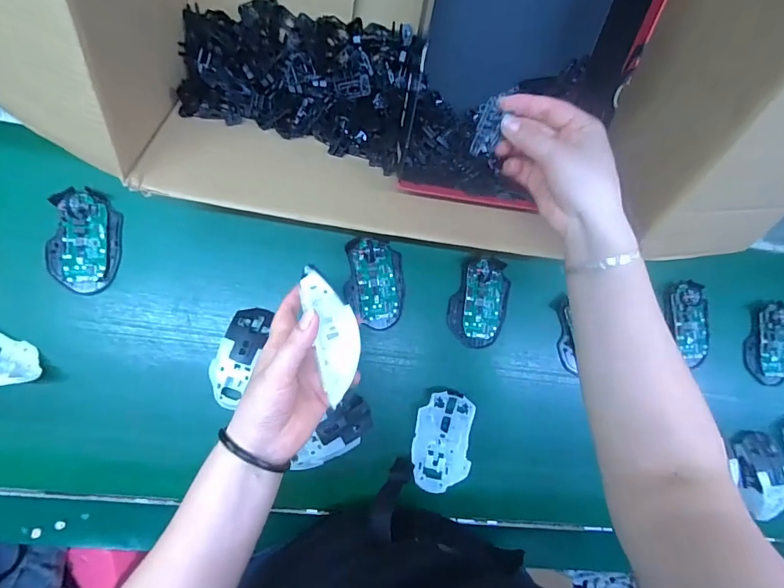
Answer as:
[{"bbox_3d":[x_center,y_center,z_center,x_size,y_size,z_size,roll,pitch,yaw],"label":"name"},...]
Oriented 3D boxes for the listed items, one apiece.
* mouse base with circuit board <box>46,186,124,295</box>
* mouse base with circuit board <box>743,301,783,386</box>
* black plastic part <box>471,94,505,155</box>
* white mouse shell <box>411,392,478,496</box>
[{"bbox_3d":[-0.346,-0.060,0.477,0.072,0.022,0.113,10,85,-9],"label":"mouse base with circuit board"},{"bbox_3d":[0.535,0.069,0.597,0.061,0.018,0.114,6,85,-9],"label":"mouse base with circuit board"},{"bbox_3d":[0.080,-0.139,0.351,0.020,0.004,0.047,13,103,10],"label":"black plastic part"},{"bbox_3d":[0.058,0.174,0.504,0.063,0.034,0.115,7,85,-9],"label":"white mouse shell"}]

